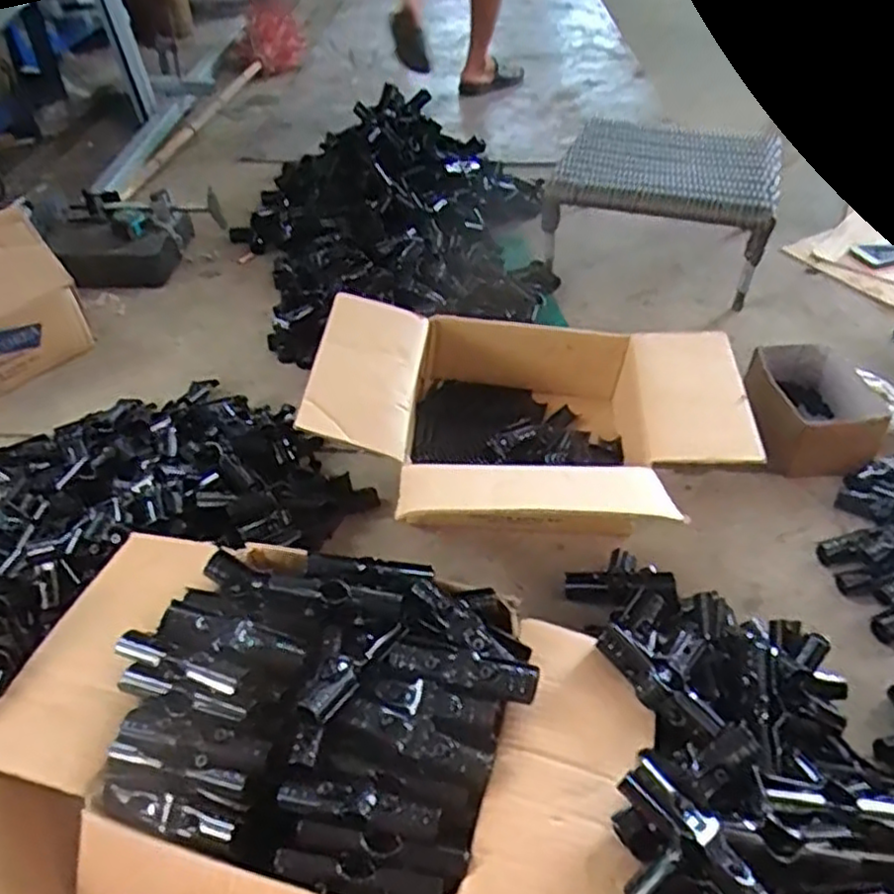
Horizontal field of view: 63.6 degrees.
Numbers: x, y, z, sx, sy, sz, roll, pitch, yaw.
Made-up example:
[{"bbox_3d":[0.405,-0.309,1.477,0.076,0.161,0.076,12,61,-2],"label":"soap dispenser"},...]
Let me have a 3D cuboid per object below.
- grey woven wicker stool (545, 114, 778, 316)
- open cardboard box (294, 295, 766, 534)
[{"bbox_3d":[0.438,-0.493,1.470,0.408,0.197,0.414,15,44,16],"label":"grey woven wicker stool"},{"bbox_3d":[0.108,-0.010,0.969,0.548,0.216,0.420,2,42,3],"label":"open cardboard box"}]

